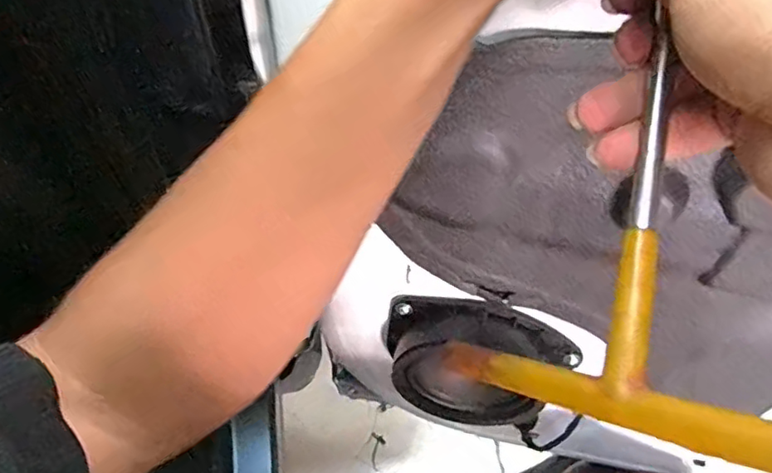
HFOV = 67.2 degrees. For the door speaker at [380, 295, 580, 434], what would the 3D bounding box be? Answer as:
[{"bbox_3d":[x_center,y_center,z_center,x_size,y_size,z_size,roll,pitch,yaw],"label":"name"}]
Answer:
[{"bbox_3d":[0.080,0.120,0.527,0.169,0.144,0.053,12,53,5],"label":"door speaker"}]

